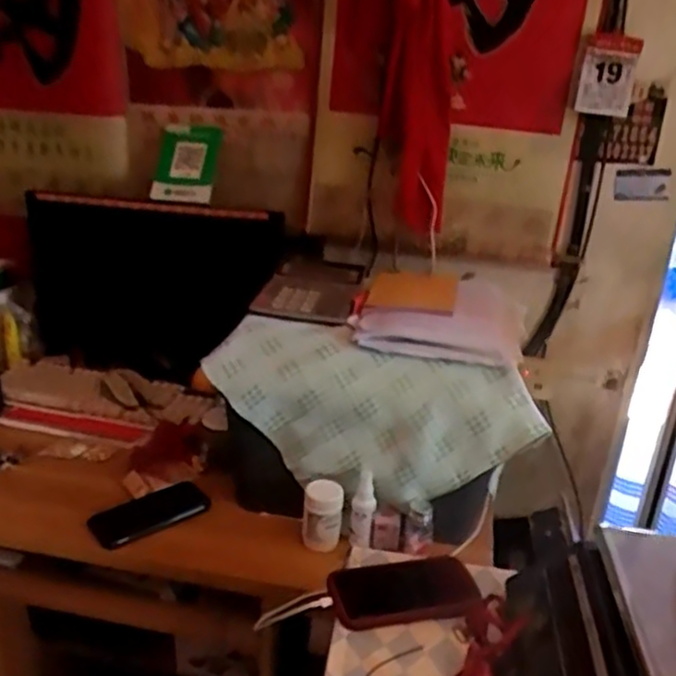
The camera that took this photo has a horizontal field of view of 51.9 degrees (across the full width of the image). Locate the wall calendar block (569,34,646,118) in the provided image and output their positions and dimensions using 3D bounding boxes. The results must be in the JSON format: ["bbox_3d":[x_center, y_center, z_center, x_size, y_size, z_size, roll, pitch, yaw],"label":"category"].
[{"bbox_3d":[0.425,-0.418,1.108,0.092,0.116,0.022,8,22,11],"label":"wall calendar block"}]

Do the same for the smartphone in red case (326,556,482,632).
[{"bbox_3d":[0.068,0.263,0.729,0.150,0.014,0.071,-8,46,-10],"label":"smartphone in red case"}]

